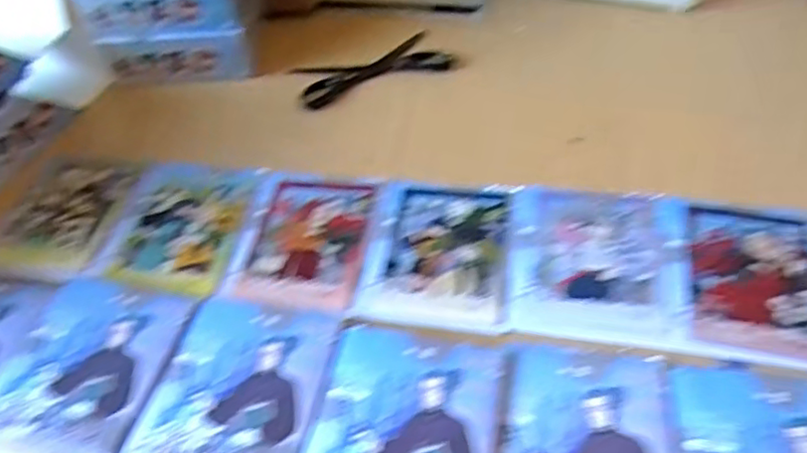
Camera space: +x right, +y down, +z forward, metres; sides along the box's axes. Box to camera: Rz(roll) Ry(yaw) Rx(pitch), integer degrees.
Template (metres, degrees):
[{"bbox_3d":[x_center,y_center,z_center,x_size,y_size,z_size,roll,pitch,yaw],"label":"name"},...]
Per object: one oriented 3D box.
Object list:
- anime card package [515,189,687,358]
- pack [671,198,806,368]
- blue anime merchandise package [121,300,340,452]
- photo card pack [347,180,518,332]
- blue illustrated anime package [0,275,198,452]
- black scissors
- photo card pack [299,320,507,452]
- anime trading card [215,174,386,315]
[{"bbox_3d":[0.143,0.021,0.473,0.125,0.004,0.140,6,48,12],"label":"anime card package"},{"bbox_3d":[0.244,0.034,0.449,0.095,0.004,0.138,5,48,12],"label":"pack"},{"bbox_3d":[-0.110,0.113,0.411,0.108,0.008,0.146,7,48,13],"label":"blue anime merchandise package"},{"bbox_3d":[0.028,0.016,0.494,0.108,0.007,0.144,4,48,11],"label":"photo card pack"},{"bbox_3d":[-0.221,0.102,0.435,0.116,0.011,0.155,6,48,12],"label":"blue illustrated anime package"},{"bbox_3d":[-0.032,-0.163,0.657,0.153,0.008,0.078,-18,48,-10],"label":"black scissors"},{"bbox_3d":[-0.003,0.126,0.386,0.112,0.008,0.149,7,48,13],"label":"photo card pack"},{"bbox_3d":[-0.078,0.007,0.513,0.103,0.006,0.143,4,48,11],"label":"anime trading card"}]

